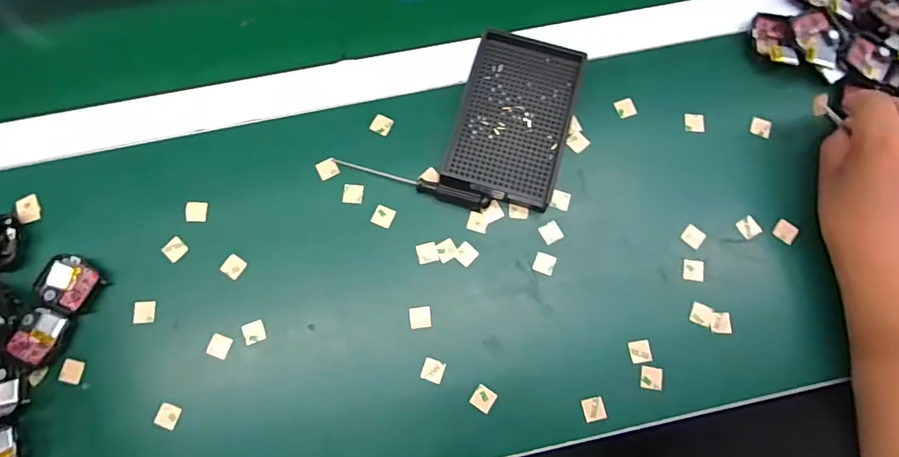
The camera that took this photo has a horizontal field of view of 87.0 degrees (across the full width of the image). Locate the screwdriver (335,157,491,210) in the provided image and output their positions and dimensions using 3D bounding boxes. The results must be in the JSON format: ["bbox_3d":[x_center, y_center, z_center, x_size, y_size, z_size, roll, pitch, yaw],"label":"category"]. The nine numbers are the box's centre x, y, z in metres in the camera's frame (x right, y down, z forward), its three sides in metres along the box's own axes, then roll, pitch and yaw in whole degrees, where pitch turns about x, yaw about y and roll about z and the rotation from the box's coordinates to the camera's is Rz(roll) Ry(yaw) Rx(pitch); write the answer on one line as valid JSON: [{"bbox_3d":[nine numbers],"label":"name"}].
[{"bbox_3d":[-0.032,-0.036,0.380,0.132,0.015,0.011,16,76,4],"label":"screwdriver"}]

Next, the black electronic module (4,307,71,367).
[{"bbox_3d":[-0.303,0.079,0.349,0.031,0.008,0.040,16,76,4],"label":"black electronic module"}]

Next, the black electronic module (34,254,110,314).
[{"bbox_3d":[-0.289,0.042,0.361,0.042,0.009,0.038,35,78,8],"label":"black electronic module"}]

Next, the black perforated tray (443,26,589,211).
[{"bbox_3d":[0.054,-0.090,0.392,0.091,0.023,0.138,15,76,3],"label":"black perforated tray"}]

